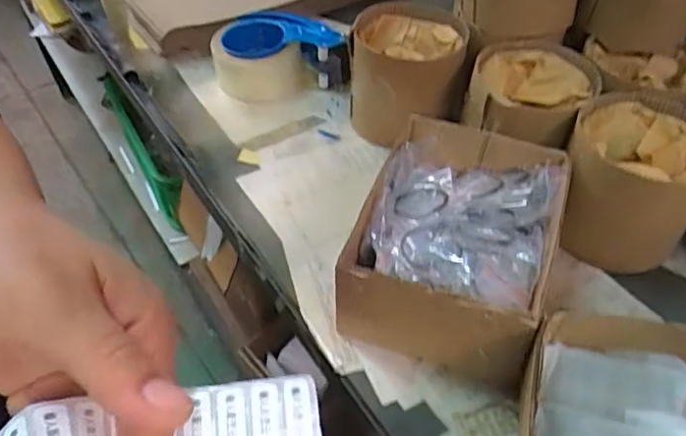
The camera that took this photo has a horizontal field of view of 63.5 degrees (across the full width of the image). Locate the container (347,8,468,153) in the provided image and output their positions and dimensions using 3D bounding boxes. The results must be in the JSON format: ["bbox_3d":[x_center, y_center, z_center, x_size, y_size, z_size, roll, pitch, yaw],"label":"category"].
[{"bbox_3d":[0.068,-0.160,0.625,0.124,0.107,0.121,0,49,-1],"label":"container"}]

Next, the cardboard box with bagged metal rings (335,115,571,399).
[{"bbox_3d":[0.095,0.018,0.464,0.141,0.087,0.195,17,50,14],"label":"cardboard box with bagged metal rings"}]

